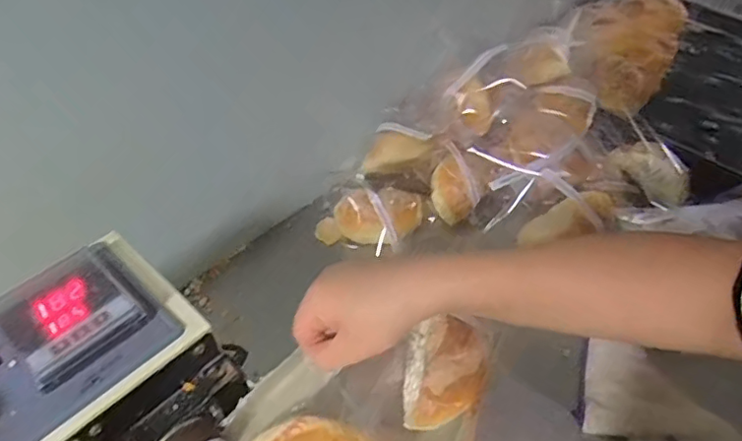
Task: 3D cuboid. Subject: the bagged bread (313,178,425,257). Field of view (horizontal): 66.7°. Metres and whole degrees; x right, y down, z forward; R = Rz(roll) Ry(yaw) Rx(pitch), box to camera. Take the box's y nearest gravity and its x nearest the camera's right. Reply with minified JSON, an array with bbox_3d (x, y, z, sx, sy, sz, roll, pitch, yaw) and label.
[{"bbox_3d":[-0.002,-0.005,0.741,0.136,0.062,0.075,3,49,4],"label":"bagged bread"}]

